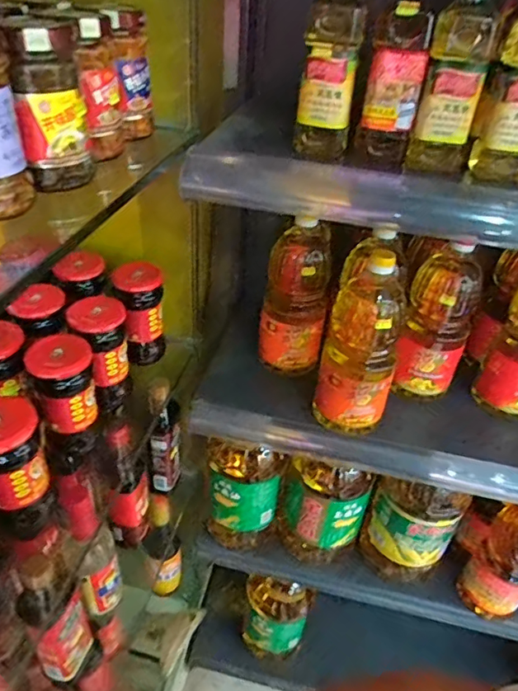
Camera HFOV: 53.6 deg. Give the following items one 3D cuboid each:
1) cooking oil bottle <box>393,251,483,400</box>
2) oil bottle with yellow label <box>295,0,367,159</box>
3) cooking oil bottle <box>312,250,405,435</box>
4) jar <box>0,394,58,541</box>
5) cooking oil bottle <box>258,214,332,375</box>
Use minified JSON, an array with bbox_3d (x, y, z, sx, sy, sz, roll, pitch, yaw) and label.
[{"bbox_3d":[0.271,-0.021,0.791,0.098,0.229,0.110,16,39,15],"label":"cooking oil bottle"},{"bbox_3d":[0.078,-0.315,0.570,0.058,0.196,0.048,0,38,-5],"label":"oil bottle with yellow label"},{"bbox_3d":[0.141,0.002,0.711,0.099,0.266,0.081,13,38,11],"label":"cooking oil bottle"},{"bbox_3d":[-0.233,0.116,0.486,0.060,0.124,0.062,3,38,-2],"label":"jar"},{"bbox_3d":[0.063,-0.090,0.839,0.098,0.237,0.127,8,38,6],"label":"cooking oil bottle"}]

